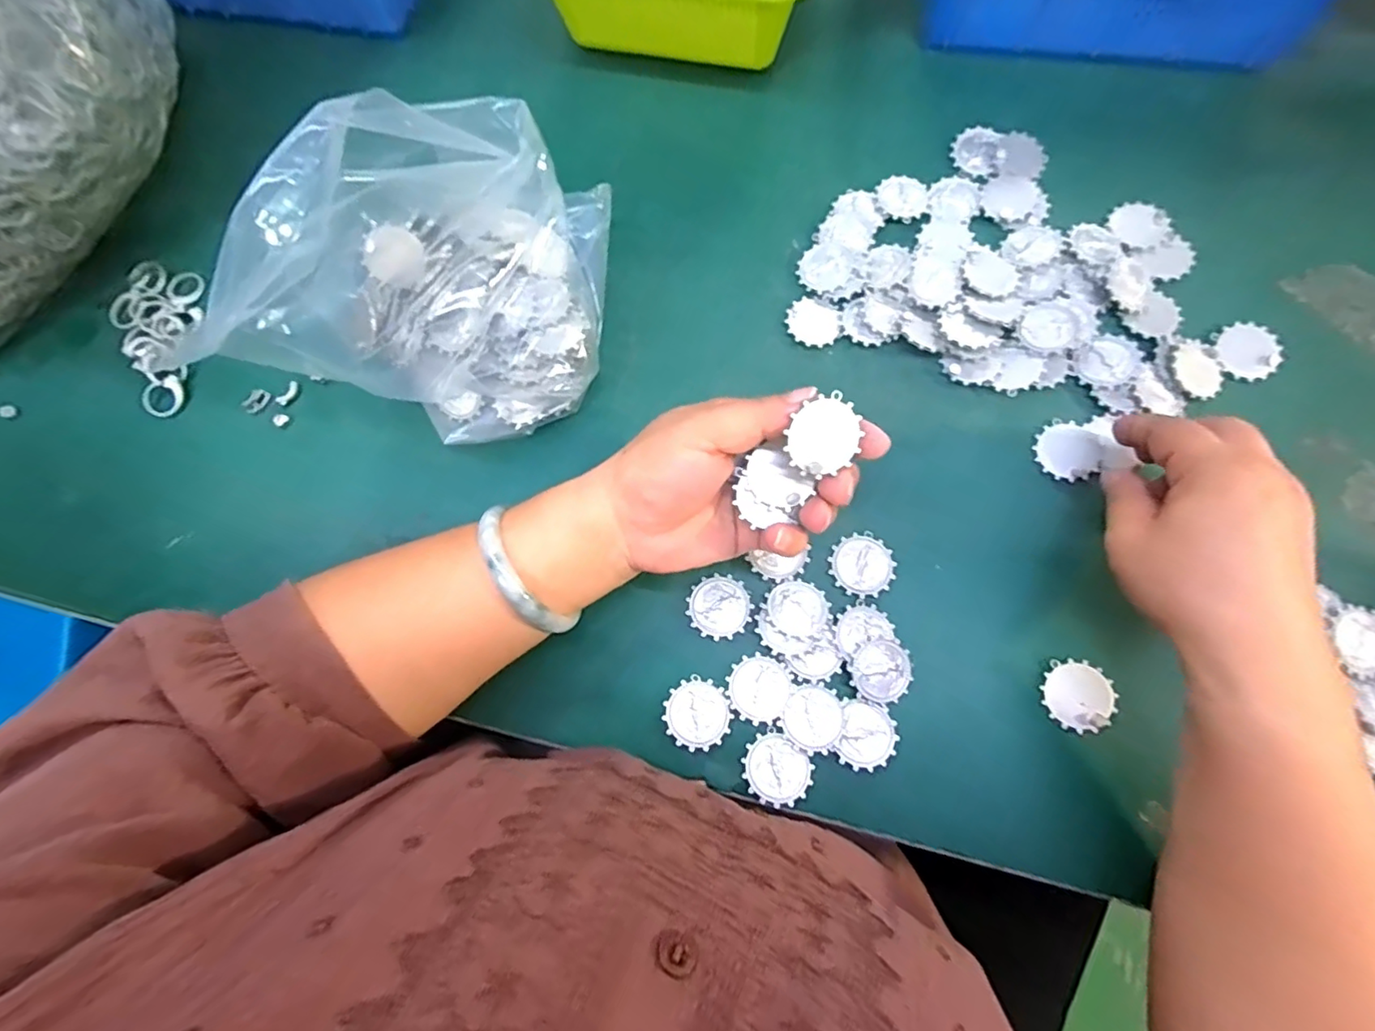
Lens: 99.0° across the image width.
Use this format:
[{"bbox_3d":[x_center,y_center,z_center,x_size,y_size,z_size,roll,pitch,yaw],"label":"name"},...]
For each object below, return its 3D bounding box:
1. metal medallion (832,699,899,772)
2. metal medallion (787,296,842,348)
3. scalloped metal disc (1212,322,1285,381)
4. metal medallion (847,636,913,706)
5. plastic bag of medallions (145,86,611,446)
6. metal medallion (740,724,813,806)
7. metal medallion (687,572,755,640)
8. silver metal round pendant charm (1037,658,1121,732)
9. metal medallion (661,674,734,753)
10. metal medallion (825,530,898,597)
[{"bbox_3d":[0.089,0.109,0.291,0.028,0.004,0.031,15,77,5],"label":"metal medallion"},{"bbox_3d":[0.075,-0.115,0.350,0.032,0.004,0.028,34,79,9],"label":"metal medallion"},{"bbox_3d":[0.318,-0.094,0.331,0.034,0.004,0.033,0,76,2],"label":"scalloped metal disc"},{"bbox_3d":[0.100,0.079,0.299,0.030,0.005,0.031,39,80,10],"label":"metal medallion"},{"bbox_3d":[-0.125,-0.129,0.295,0.149,0.117,0.156,-1,76,2],"label":"plastic bag of medallions"},{"bbox_3d":[0.044,0.126,0.290,0.033,0.004,0.030,38,80,10],"label":"metal medallion"},{"bbox_3d":[0.017,0.048,0.311,0.031,0.004,0.032,-33,77,-6],"label":"metal medallion"},{"bbox_3d":[0.196,0.091,0.293,0.033,0.004,0.033,0,76,2],"label":"silver metal round pendant charm"},{"bbox_3d":[0.006,0.101,0.299,0.032,0.004,0.032,28,79,8],"label":"metal medallion"},{"bbox_3d":[0.094,0.026,0.314,0.034,0.004,0.033,0,76,2],"label":"metal medallion"}]

